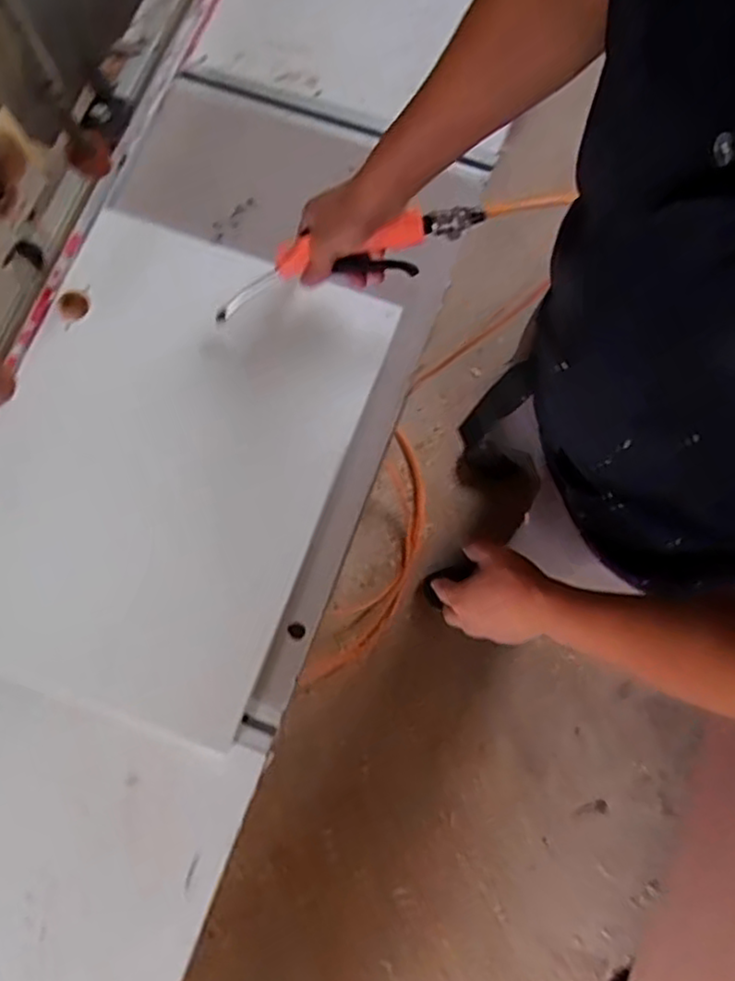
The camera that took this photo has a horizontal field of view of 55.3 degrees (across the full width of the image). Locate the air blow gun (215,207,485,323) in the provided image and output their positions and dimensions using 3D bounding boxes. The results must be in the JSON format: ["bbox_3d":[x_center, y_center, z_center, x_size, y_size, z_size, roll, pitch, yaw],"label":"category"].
[{"bbox_3d":[-0.027,-0.228,0.679,0.275,0.055,0.045,-14,76,10],"label":"air blow gun"}]

